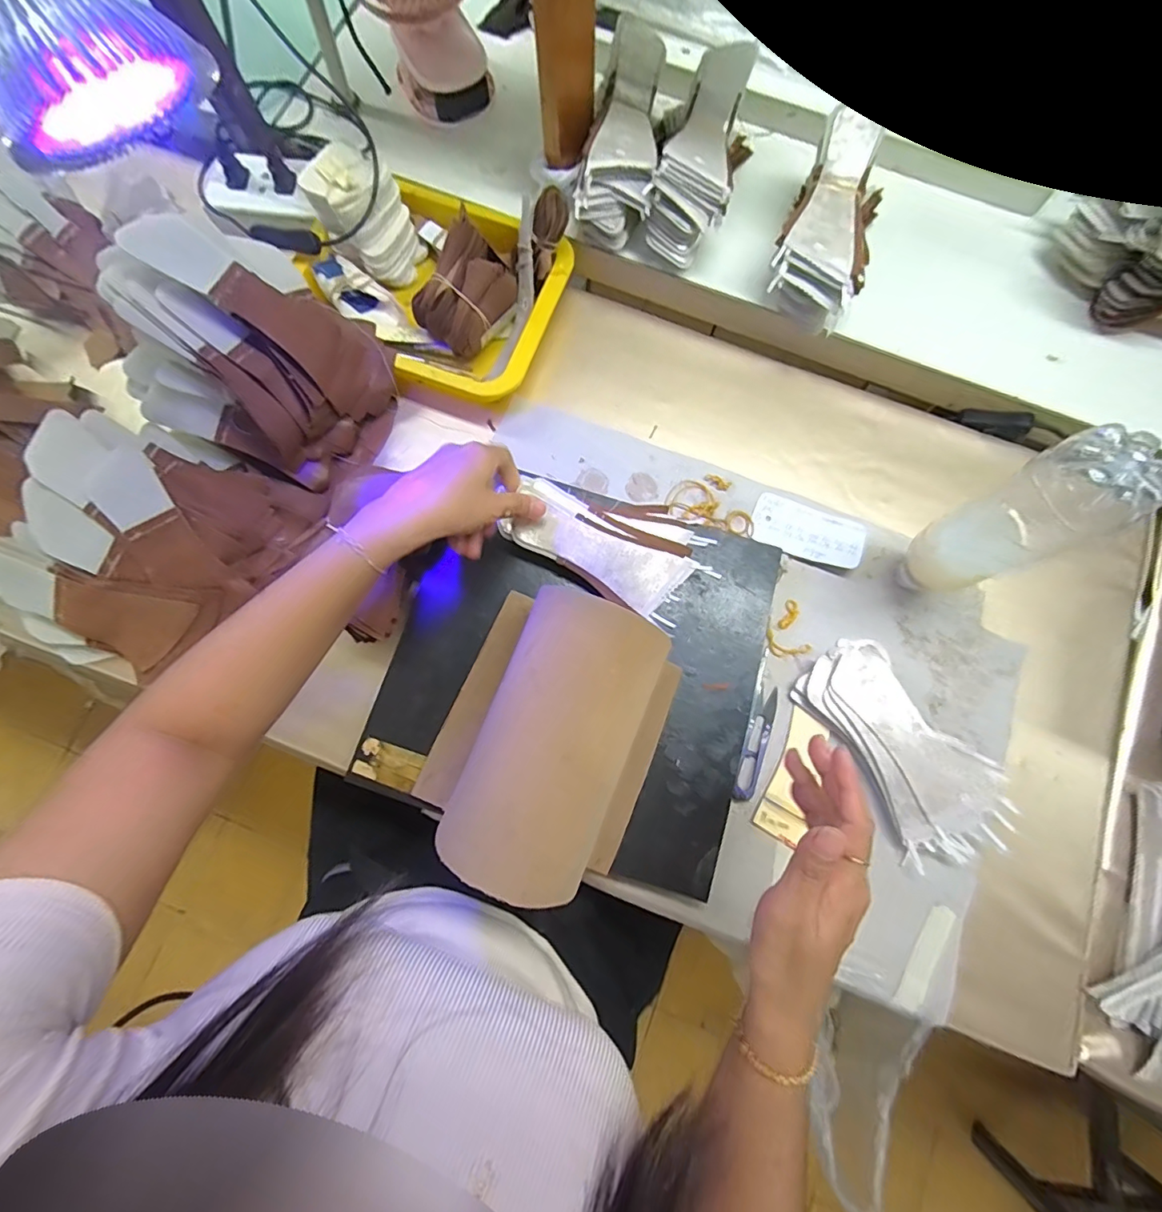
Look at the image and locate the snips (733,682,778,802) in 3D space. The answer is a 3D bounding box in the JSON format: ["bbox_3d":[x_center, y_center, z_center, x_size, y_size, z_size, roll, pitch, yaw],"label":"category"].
[{"bbox_3d":[0.153,0.120,0.444,0.018,0.004,0.100,19,79,3],"label":"snips"}]

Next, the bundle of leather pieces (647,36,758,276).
[{"bbox_3d":[0.115,-0.421,0.488,0.071,0.076,0.184,14,79,2],"label":"bundle of leather pieces"}]

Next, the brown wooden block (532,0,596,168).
[{"bbox_3d":[-0.012,-0.448,0.416,0.052,0.152,0.025,-26,81,-5],"label":"brown wooden block"}]

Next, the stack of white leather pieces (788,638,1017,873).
[{"bbox_3d":[0.273,0.120,0.436,0.098,0.031,0.184,-35,81,-7],"label":"stack of white leather pieces"}]

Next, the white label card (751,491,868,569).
[{"bbox_3d":[0.215,-0.072,0.481,0.102,0.014,0.054,20,79,3],"label":"white label card"}]

